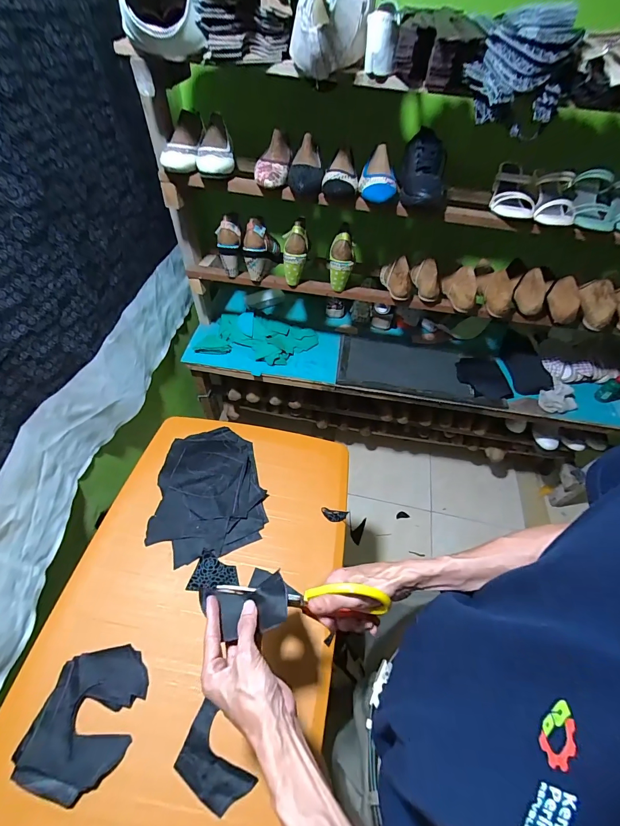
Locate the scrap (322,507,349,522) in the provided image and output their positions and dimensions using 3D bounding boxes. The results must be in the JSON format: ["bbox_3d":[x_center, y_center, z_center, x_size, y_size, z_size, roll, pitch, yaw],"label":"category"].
[{"bbox_3d":[0.051,0.216,0.739,0.055,0.004,0.026,6,57,14],"label":"scrap"}]

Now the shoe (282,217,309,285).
[{"bbox_3d":[-0.038,-0.433,0.953,0.065,0.147,0.082,4,51,0],"label":"shoe"}]

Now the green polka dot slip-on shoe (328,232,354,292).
[{"bbox_3d":[0.082,-0.405,0.941,0.063,0.143,0.047,4,51,0],"label":"green polka dot slip-on shoe"}]

